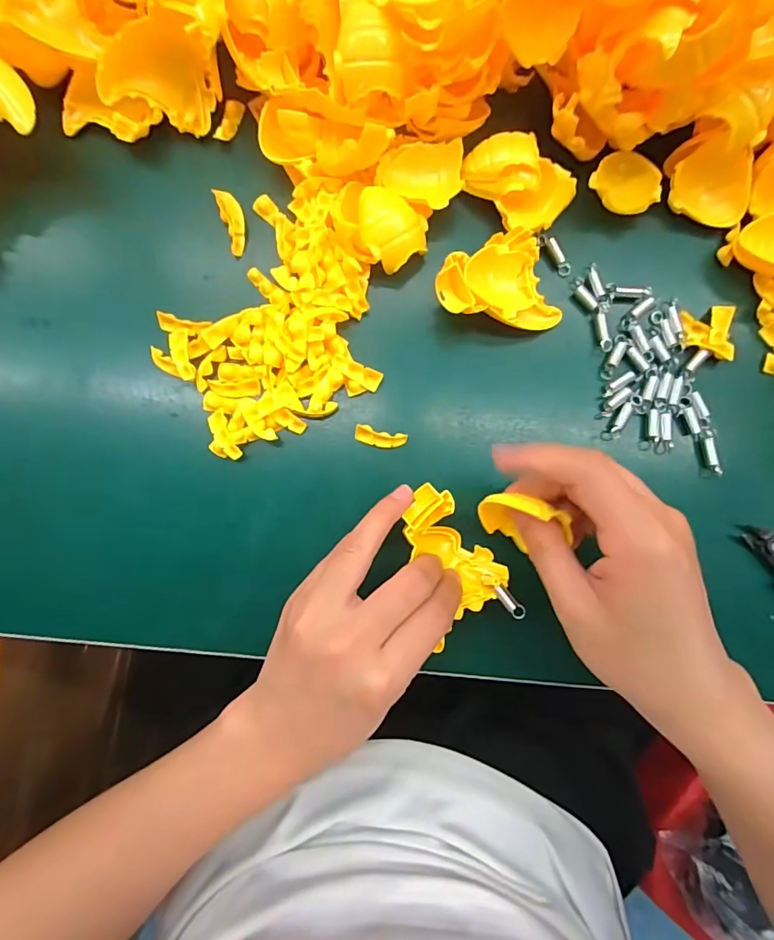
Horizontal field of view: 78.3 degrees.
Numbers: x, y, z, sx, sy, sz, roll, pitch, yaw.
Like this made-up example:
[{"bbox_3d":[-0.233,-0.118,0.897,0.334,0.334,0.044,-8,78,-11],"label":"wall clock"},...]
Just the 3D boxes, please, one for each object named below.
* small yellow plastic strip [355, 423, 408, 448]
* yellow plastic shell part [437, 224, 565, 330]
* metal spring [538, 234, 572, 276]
[{"bbox_3d":[-0.004,-0.018,0.269,0.029,0.006,0.010,11,84,1],"label":"small yellow plastic strip"},{"bbox_3d":[0.061,-0.101,0.262,0.065,0.032,0.055,-24,85,-3],"label":"yellow plastic shell part"},{"bbox_3d":[0.099,-0.127,0.279,0.007,0.009,0.027,-35,86,-4],"label":"metal spring"}]

